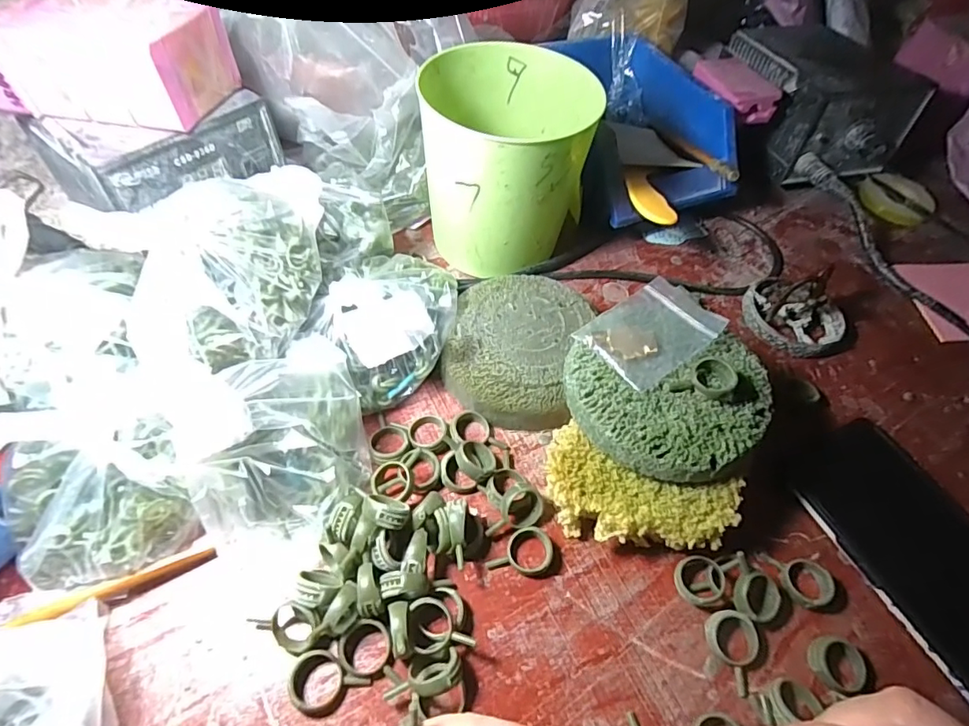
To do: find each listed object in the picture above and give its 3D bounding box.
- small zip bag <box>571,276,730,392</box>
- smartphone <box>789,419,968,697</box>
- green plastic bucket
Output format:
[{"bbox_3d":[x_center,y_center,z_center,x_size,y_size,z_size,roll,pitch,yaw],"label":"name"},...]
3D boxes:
[{"bbox_3d":[0.091,-0.018,0.286,0.070,0.014,0.050,-30,63,-22],"label":"small zip bag"},{"bbox_3d":[0.246,0.109,0.280,0.085,0.012,0.166,-17,57,-17],"label":"smartphone"},{"bbox_3d":[0.013,-0.137,0.368,0.107,0.111,0.114,2,54,-3],"label":"green plastic bucket"}]

